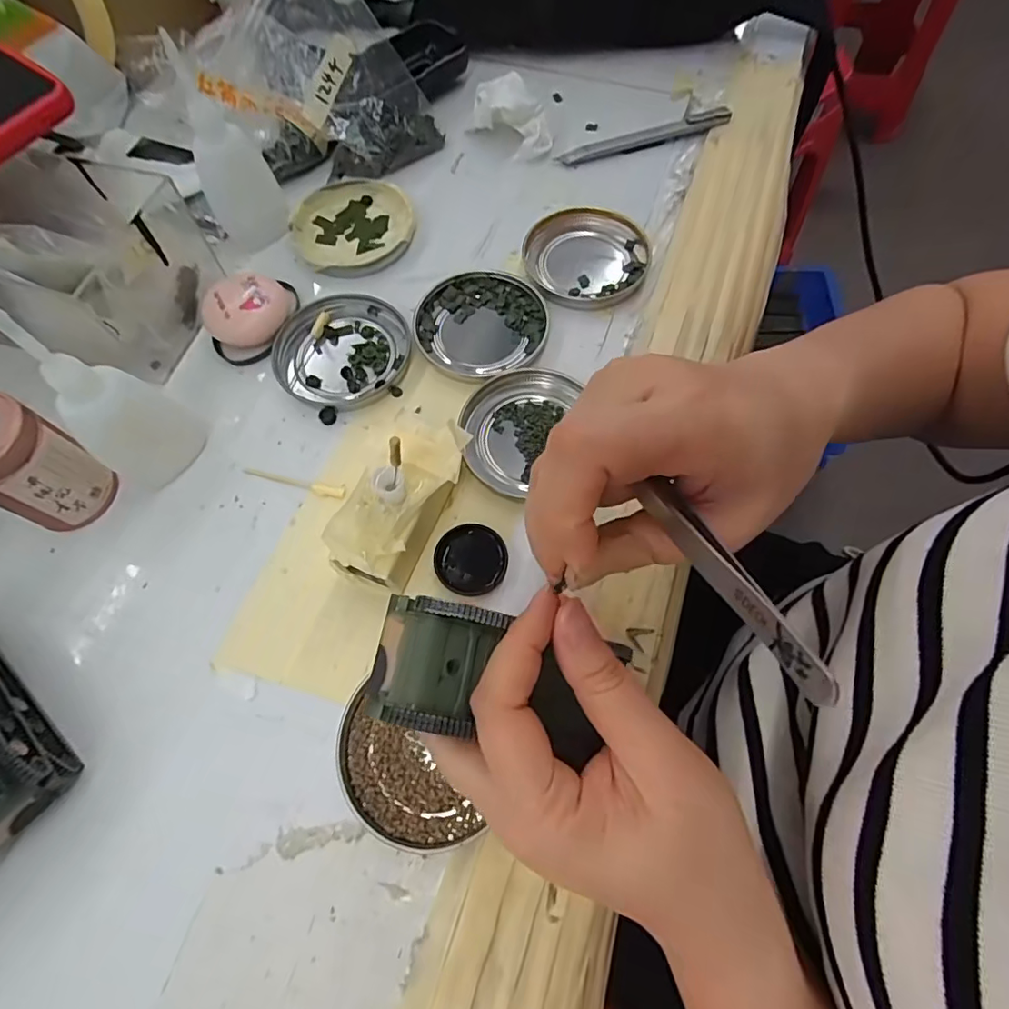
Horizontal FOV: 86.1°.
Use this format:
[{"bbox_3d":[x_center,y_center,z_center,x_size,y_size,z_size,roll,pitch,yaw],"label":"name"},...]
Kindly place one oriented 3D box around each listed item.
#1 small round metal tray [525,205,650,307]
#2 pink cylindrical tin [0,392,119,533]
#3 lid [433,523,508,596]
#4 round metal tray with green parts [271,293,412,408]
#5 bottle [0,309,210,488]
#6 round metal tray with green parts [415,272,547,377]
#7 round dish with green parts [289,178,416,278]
[{"bbox_3d":[0.052,-0.158,0.344,0.078,0.009,0.078,10,67,6],"label":"small round metal tray"},{"bbox_3d":[-0.229,-0.019,0.256,0.038,0.074,0.044,25,70,12],"label":"pink cylindrical tin"},{"bbox_3d":[-0.017,0.028,0.269,0.035,0.007,0.035,-1,67,1],"label":"lid"},{"bbox_3d":[-0.097,-0.093,0.321,0.074,0.008,0.075,-1,67,1],"label":"round metal tray with green parts"},{"bbox_3d":[-0.181,-0.045,0.249,0.039,0.115,0.044,-1,67,1],"label":"bottle"},{"bbox_3d":[-0.015,-0.110,0.326,0.079,0.007,0.072,-1,67,1],"label":"round metal tray with green parts"},{"bbox_3d":[-0.103,-0.187,0.360,0.078,0.015,0.076,-1,67,1],"label":"round dish with green parts"}]

